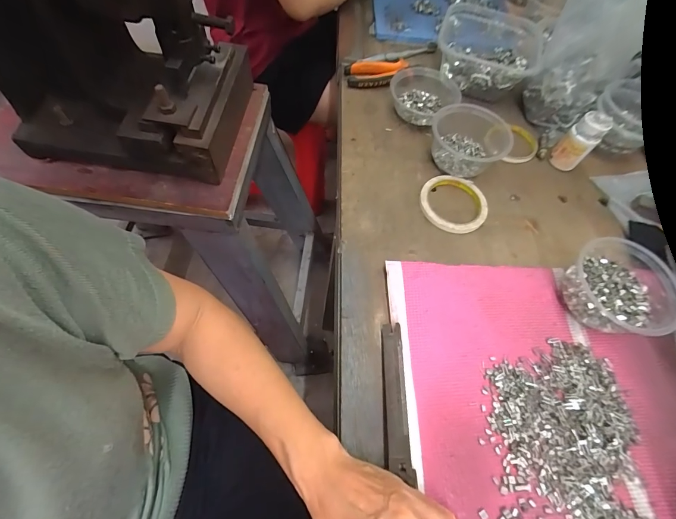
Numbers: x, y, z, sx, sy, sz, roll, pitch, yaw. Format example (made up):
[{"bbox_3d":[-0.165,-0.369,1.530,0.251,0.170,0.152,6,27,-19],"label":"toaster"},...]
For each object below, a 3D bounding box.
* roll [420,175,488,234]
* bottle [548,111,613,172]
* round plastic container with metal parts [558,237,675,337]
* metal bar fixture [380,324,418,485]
[{"bbox_3d":[0.171,-0.083,0.490,0.100,0.009,0.096,2,61,-3],"label":"roll"},{"bbox_3d":[0.375,-0.181,0.521,0.045,0.081,0.043,-24,66,-16],"label":"bottle"},{"bbox_3d":[0.335,0.032,0.404,0.110,0.062,0.118,26,63,10],"label":"round plastic container with metal parts"},{"bbox_3d":[0.059,0.140,0.350,0.026,0.016,0.165,1,61,-4],"label":"metal bar fixture"}]

